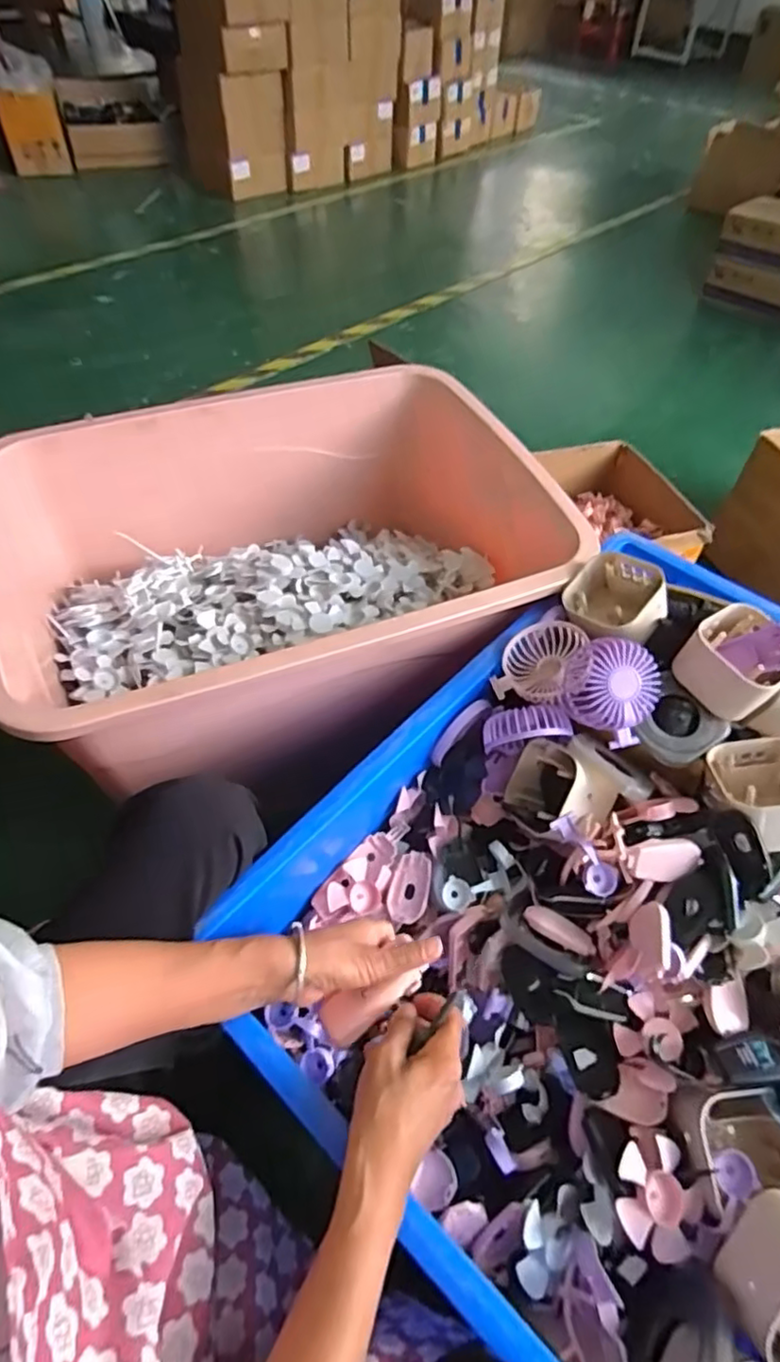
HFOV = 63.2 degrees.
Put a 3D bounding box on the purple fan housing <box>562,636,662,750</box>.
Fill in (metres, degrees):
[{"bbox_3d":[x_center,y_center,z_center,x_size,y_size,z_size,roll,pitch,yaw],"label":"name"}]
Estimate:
[{"bbox_3d":[0.212,0.008,0.603,0.082,0.089,0.035,26,19,6],"label":"purple fan housing"}]

